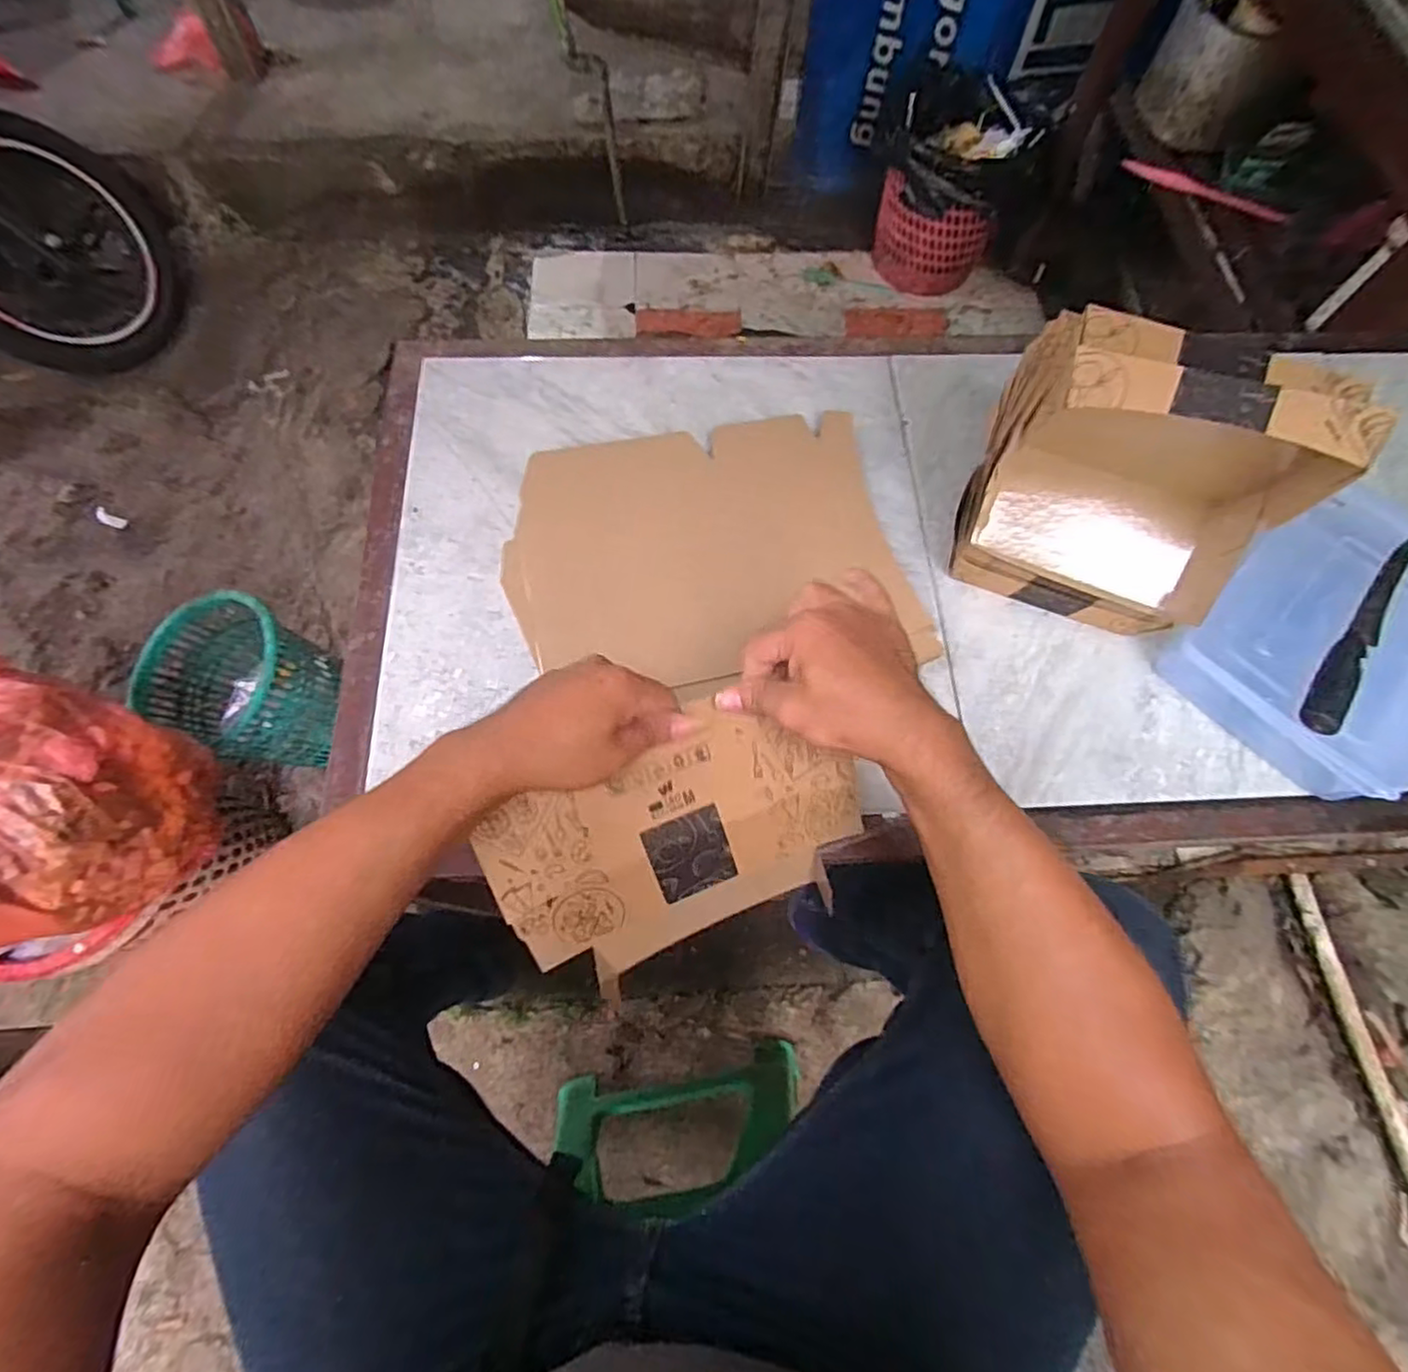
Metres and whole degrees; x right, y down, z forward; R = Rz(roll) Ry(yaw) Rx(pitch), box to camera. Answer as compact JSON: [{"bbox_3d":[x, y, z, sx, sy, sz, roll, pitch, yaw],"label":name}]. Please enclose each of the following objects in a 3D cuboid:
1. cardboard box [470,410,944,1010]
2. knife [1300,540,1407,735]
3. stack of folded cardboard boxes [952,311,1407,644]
[{"bbox_3d":[-0.003,-0.052,0.555,0.383,0.139,0.431,-16,69,-9],"label":"cardboard box"},{"bbox_3d":[0.546,-0.045,0.550,0.029,0.013,0.228,43,72,14],"label":"knife"},{"bbox_3d":[0.330,-0.166,0.519,0.189,0.220,0.131,22,68,6],"label":"stack of folded cardboard boxes"}]

